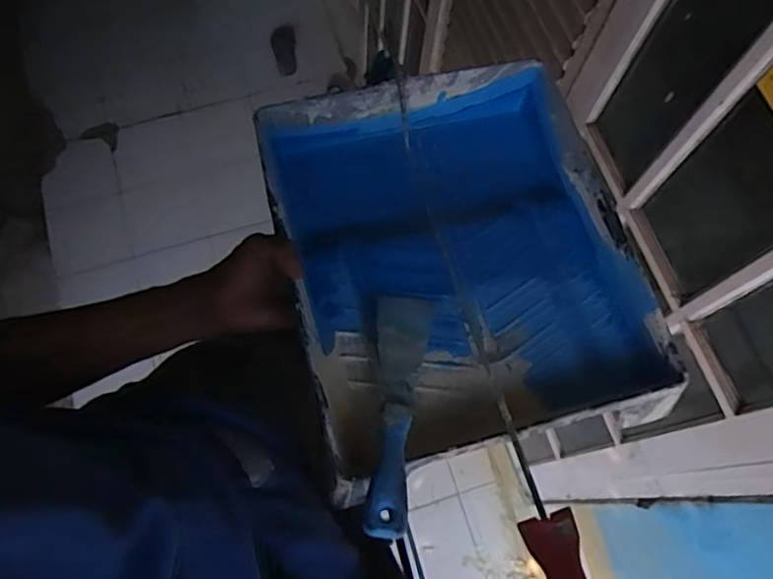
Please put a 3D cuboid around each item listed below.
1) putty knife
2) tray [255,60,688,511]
[{"bbox_3d":[0.008,0.085,0.470,0.043,0.016,0.205,6,50,1],"label":"putty knife"},{"bbox_3d":[0.062,-0.031,0.553,0.292,0.080,0.345,-13,71,-6],"label":"tray"}]

